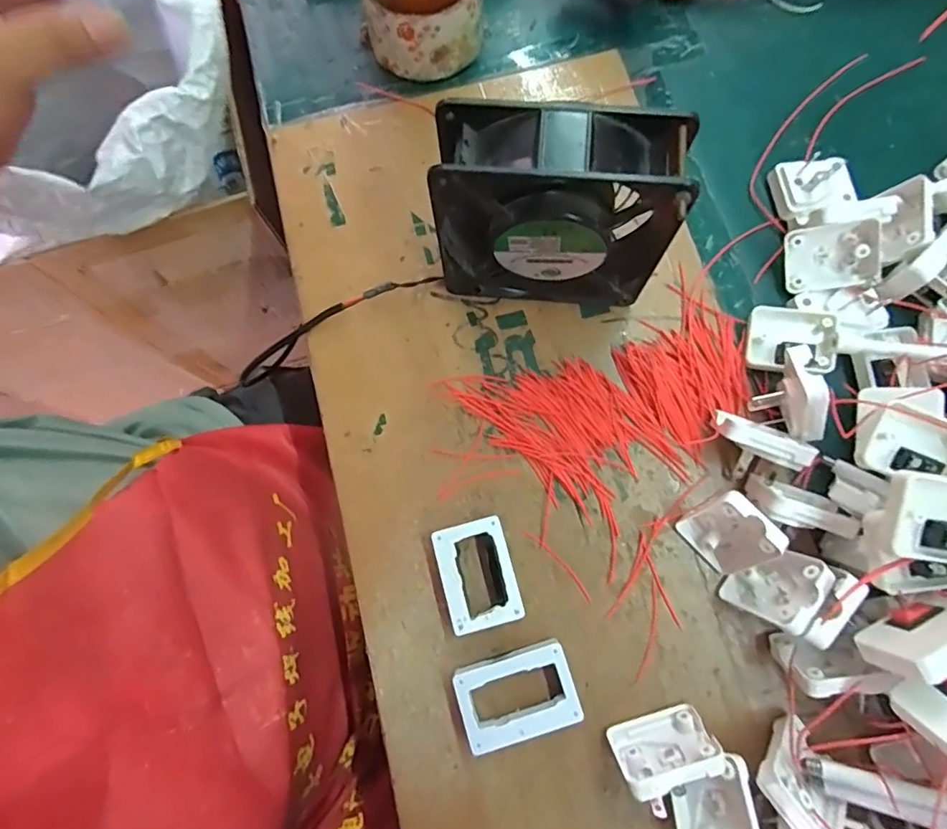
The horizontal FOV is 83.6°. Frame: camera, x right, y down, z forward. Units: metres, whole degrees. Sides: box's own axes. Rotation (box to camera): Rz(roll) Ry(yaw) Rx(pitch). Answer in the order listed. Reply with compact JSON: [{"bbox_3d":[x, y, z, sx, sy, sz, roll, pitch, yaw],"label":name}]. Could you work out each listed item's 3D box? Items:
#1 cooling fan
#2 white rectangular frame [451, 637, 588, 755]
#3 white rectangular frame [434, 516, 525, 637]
[{"bbox_3d":[0.042,-0.104,0.289,0.117,0.122,0.045,9,77,4],"label":"cooling fan"},{"bbox_3d":[0.023,0.149,0.284,0.060,0.017,0.041,-17,77,-2],"label":"white rectangular frame"},{"bbox_3d":[0.002,0.090,0.298,0.040,0.016,0.056,-16,77,-2],"label":"white rectangular frame"}]

